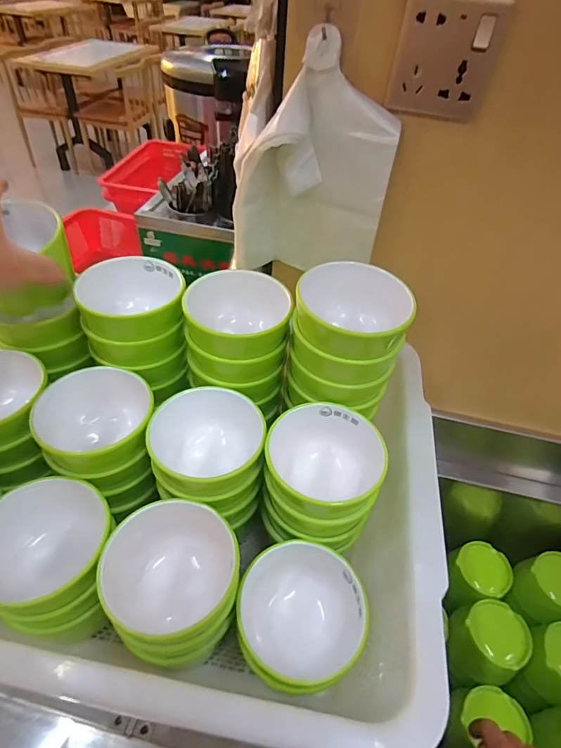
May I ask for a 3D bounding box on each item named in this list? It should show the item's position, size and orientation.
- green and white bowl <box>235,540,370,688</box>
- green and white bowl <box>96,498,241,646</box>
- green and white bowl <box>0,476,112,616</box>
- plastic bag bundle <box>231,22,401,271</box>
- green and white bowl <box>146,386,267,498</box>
[{"bbox_3d":[0.020,0.209,0.386,0.106,0.068,0.102,2,44,-2],"label":"green and white bowl"},{"bbox_3d":[-0.089,0.168,0.372,0.105,0.059,0.095,25,48,20],"label":"green and white bowl"},{"bbox_3d":[-0.200,0.152,0.382,0.097,0.068,0.100,2,44,-2],"label":"green and white bowl"},{"bbox_3d":[0.031,-0.208,0.457,0.156,0.218,0.055,2,44,-2],"label":"plastic bag bundle"},{"bbox_3d":[-0.070,0.072,0.427,0.103,0.068,0.105,2,44,-2],"label":"green and white bowl"}]

